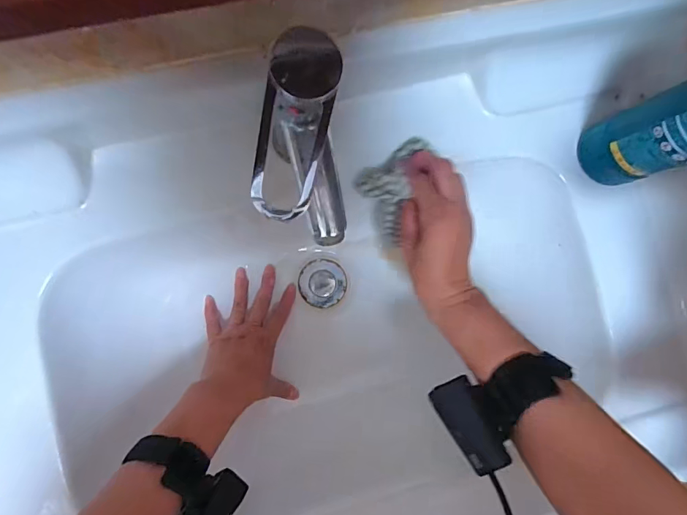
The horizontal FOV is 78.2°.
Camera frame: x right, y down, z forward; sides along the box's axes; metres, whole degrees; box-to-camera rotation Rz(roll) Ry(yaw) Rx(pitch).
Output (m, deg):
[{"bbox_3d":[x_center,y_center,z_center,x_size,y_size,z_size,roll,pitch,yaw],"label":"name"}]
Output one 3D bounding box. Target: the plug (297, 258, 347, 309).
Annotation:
[{"bbox_3d":[-0.026,0.033,0.542,0.059,0.004,0.060,7,87,-6],"label":"plug"}]

